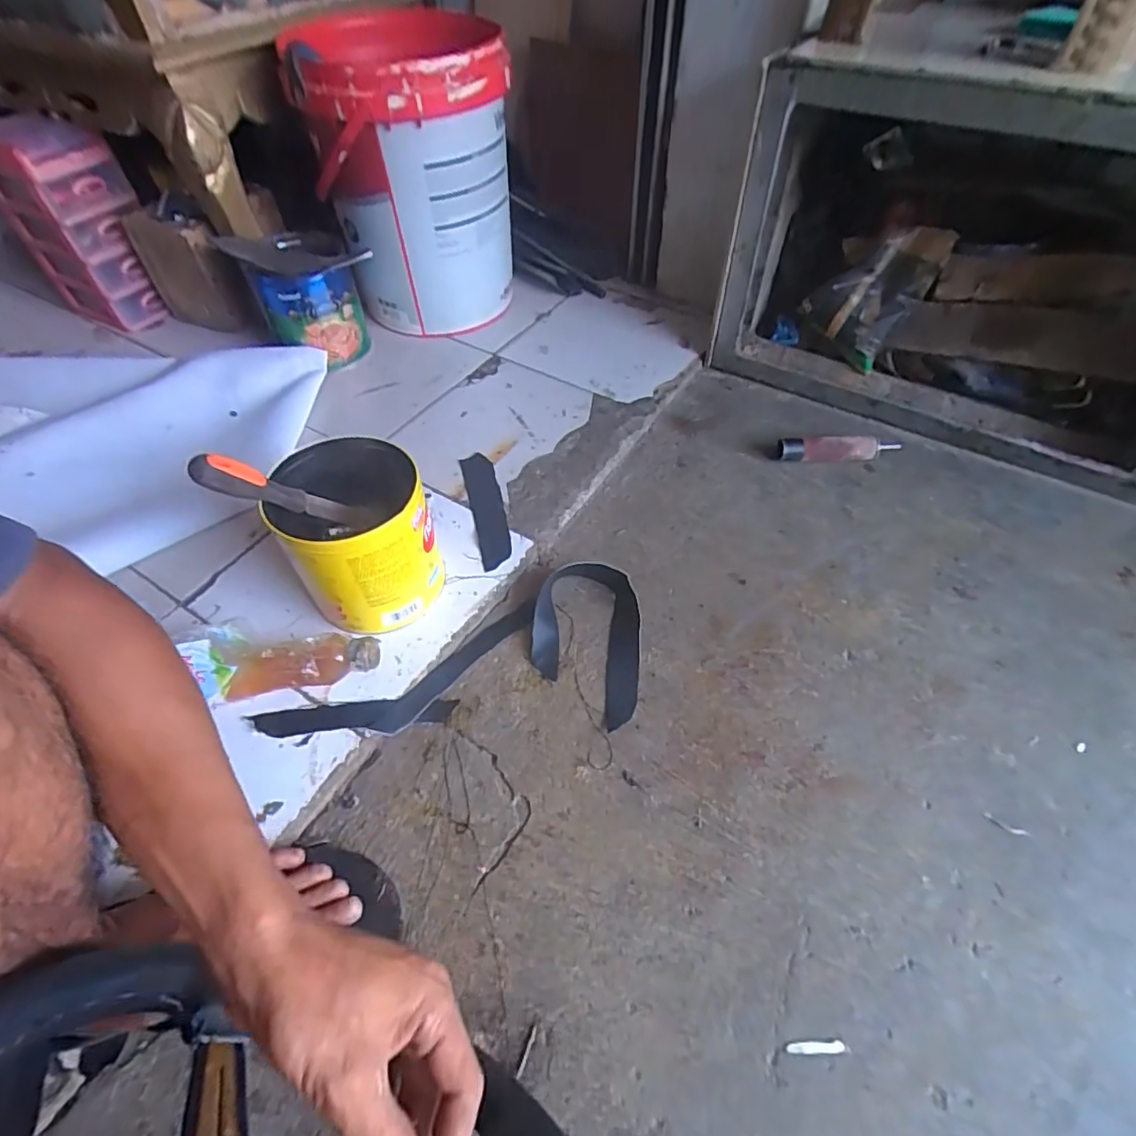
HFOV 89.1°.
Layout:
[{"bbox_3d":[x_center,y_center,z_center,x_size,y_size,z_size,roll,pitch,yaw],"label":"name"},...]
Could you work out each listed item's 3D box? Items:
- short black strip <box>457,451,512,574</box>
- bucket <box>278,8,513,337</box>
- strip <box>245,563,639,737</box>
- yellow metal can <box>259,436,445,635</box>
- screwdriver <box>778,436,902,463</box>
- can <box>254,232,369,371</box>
[{"bbox_3d":[-0.106,-0.081,0.755,0.043,0.009,0.197,-12,53,-9],"label":"short black strip"},{"bbox_3d":[-0.231,-0.571,0.911,0.282,0.392,0.304,-11,52,-8],"label":"bucket"},{"bbox_3d":[-0.117,0.082,0.631,0.389,0.032,0.196,-1,52,-1],"label":"strip"},{"bbox_3d":[-0.220,-0.031,0.619,0.141,0.159,0.146,0,52,0],"label":"yellow metal can"},{"bbox_3d":[0.385,-0.167,0.814,0.175,0.033,0.033,-4,52,-3],"label":"screwdriver"},{"bbox_3d":[-0.398,-0.418,0.921,0.128,0.157,0.143,0,52,0],"label":"can"}]

